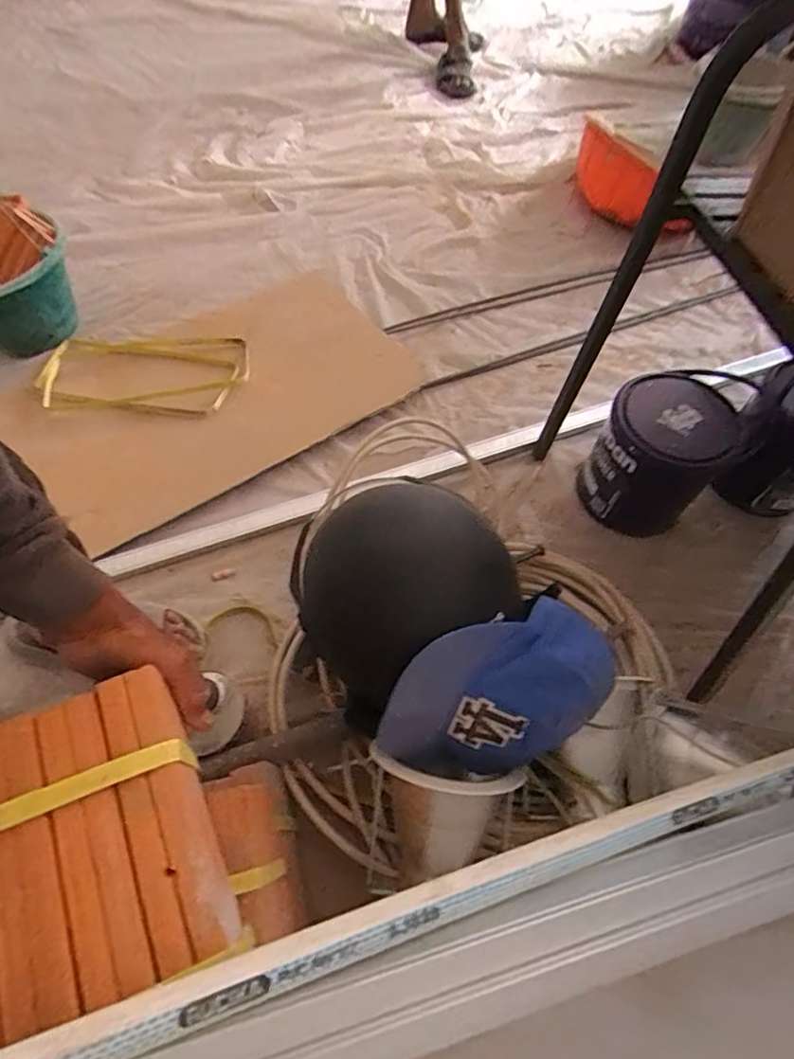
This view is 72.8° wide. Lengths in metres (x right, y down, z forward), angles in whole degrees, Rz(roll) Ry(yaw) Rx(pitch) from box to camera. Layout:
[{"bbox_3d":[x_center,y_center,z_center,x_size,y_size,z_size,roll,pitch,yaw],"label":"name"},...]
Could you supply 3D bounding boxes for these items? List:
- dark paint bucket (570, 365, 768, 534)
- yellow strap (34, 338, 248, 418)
[{"bbox_3d":[0.415,-0.128,0.850,0.187,0.189,0.211,41,67,19],"label":"dark paint bucket"},{"bbox_3d":[-0.469,-0.296,1.004,0.372,0.023,0.202,5,61,0],"label":"yellow strap"}]

